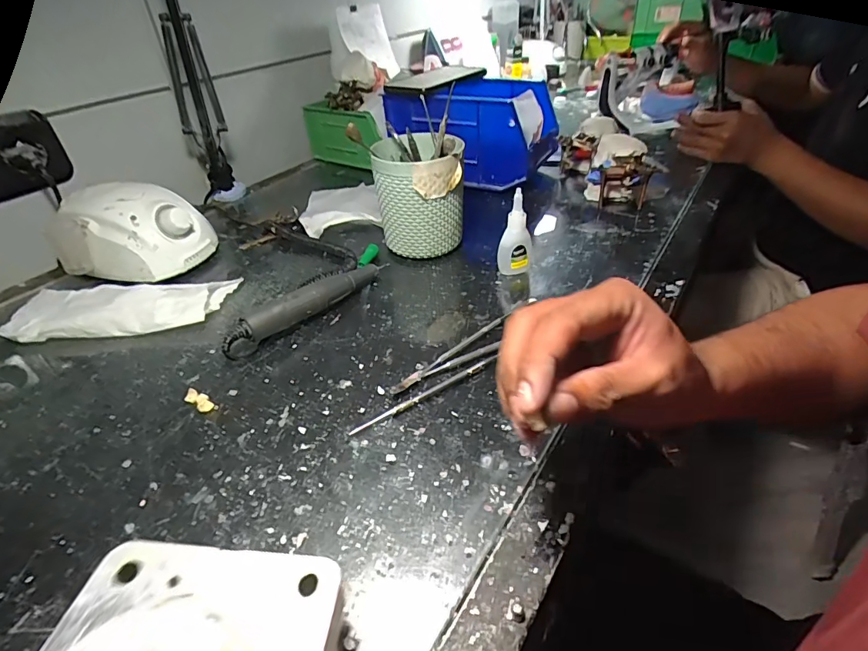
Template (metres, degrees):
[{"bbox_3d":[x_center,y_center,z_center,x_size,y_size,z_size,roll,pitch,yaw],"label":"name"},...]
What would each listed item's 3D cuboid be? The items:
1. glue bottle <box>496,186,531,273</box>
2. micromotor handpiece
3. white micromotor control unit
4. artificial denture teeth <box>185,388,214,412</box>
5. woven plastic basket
[{"bbox_3d":[0.082,-0.089,0.461,0.031,0.088,0.022,5,38,12],"label":"glue bottle"},{"bbox_3d":[-0.104,-0.028,0.444,0.020,0.032,0.157,30,50,32],"label":"micromotor handpiece"},{"bbox_3d":[-0.330,-0.103,0.521,0.143,0.085,0.106,-5,38,-2],"label":"white micromotor control unit"},{"bbox_3d":[-0.181,0.058,0.360,0.029,0.006,0.013,20,43,29],"label":"artificial denture teeth"},{"bbox_3d":[-0.014,-0.138,0.497,0.092,0.129,0.080,-4,38,0],"label":"woven plastic basket"}]

